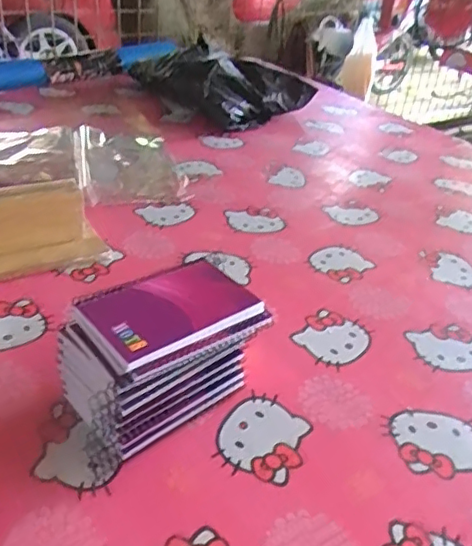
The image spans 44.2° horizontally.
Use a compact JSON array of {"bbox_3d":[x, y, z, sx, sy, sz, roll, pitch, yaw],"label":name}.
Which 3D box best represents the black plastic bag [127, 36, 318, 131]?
[{"bbox_3d":[-0.051,-0.401,1.210,0.356,0.094,0.225,30,40,31],"label":"black plastic bag"}]

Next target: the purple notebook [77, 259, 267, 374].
[{"bbox_3d":[-0.054,0.027,0.470,0.134,0.011,0.085,-21,42,-35],"label":"purple notebook"}]

